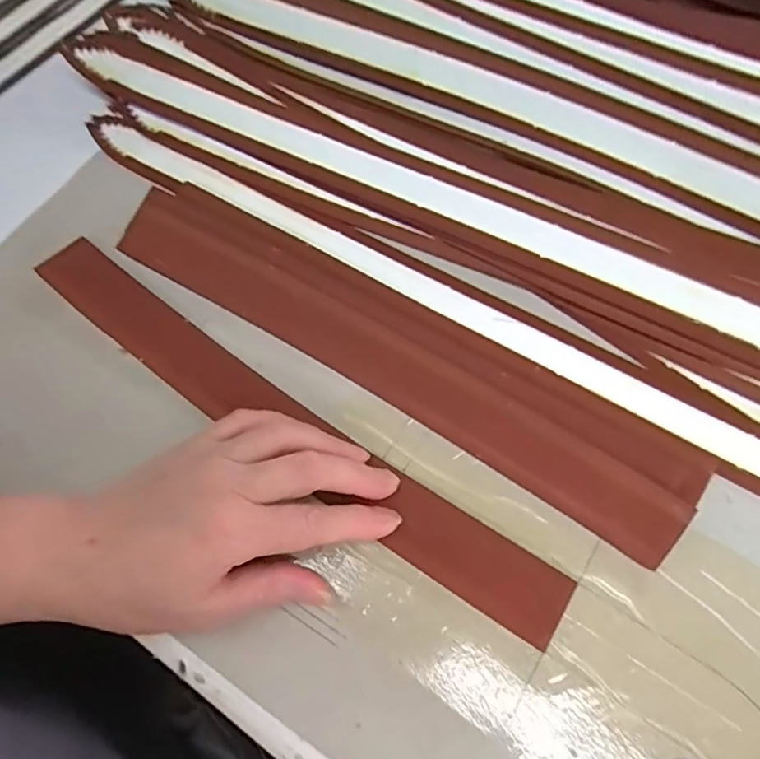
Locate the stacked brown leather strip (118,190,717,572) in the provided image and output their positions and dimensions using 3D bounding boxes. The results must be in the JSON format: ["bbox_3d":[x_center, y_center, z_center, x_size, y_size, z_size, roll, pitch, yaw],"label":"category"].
[{"bbox_3d":[-0.001,-0.019,0.303,0.351,0.017,0.056,29,73,13],"label":"stacked brown leather strip"}]

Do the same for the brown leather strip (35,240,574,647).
[{"bbox_3d":[-0.061,0.021,0.300,0.355,0.010,0.038,33,74,15],"label":"brown leather strip"}]

